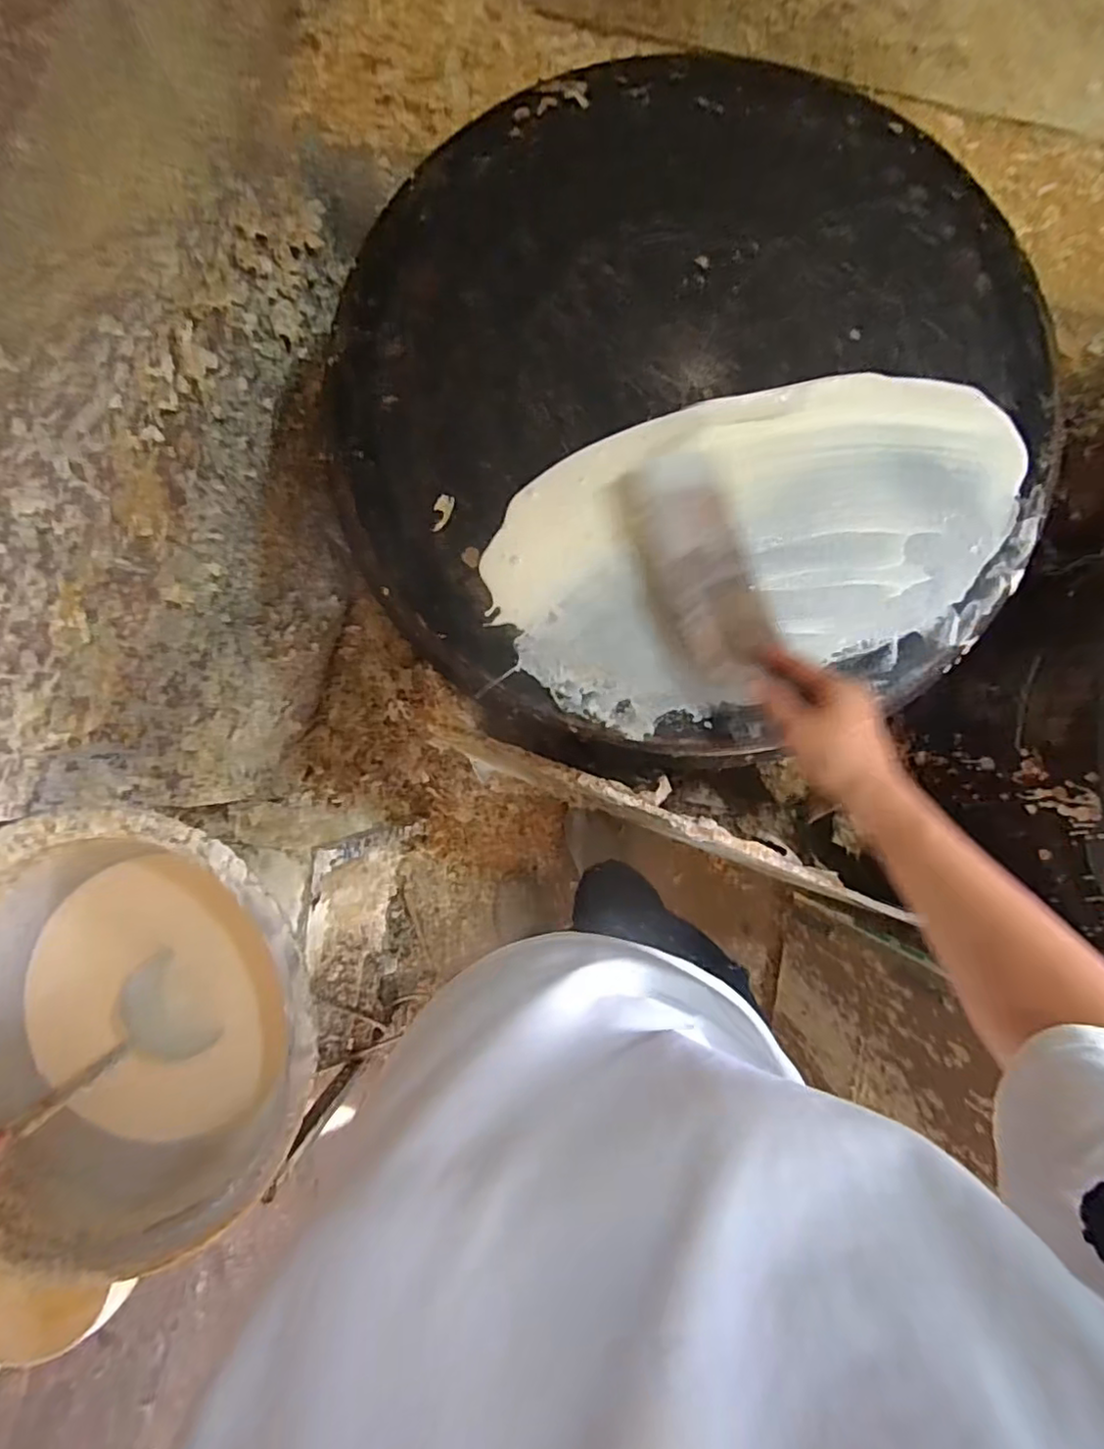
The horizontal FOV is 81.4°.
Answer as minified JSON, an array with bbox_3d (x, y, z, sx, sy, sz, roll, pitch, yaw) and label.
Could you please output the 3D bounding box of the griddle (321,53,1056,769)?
[{"bbox_3d":[0.106,-0.283,0.554,0.583,0.035,0.597,0,86,1],"label":"griddle"}]

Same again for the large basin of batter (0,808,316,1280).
[{"bbox_3d":[-0.437,0.303,0.670,0.412,0.157,0.418,0,86,1],"label":"large basin of batter"}]

